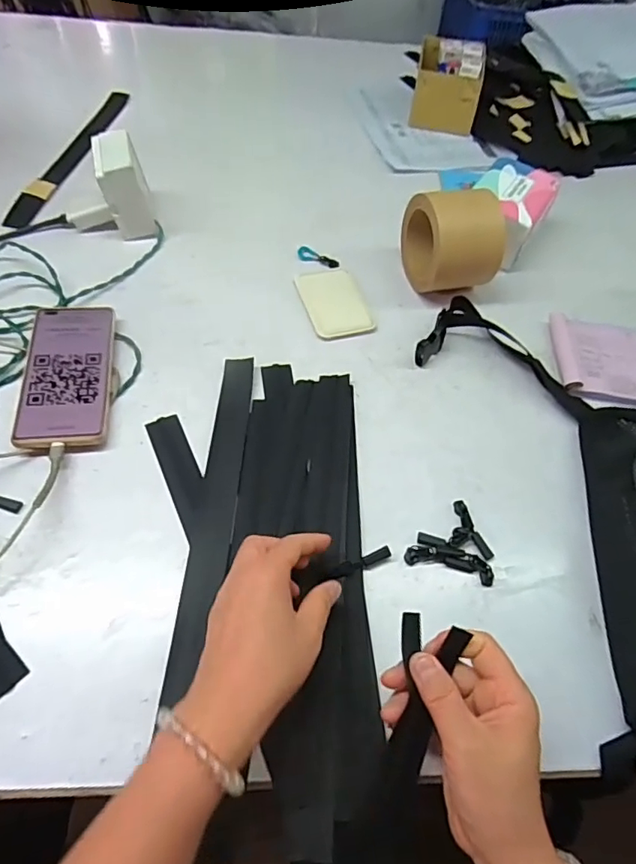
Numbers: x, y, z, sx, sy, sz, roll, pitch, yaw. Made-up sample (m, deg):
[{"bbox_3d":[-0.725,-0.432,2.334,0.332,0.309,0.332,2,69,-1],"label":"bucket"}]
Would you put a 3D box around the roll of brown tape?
[{"bbox_3d":[0.149,-0.215,0.599,0.068,0.116,0.117,-11,57,-12],"label":"roll of brown tape"}]

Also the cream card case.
[{"bbox_3d":[0.018,-0.147,0.603,0.068,0.004,0.100,-12,58,-13],"label":"cream card case"}]

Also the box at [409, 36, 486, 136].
[{"bbox_3d":[0.204,-0.554,0.850,0.103,0.084,0.133,11,56,2],"label":"box"}]

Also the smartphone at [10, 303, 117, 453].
[{"bbox_3d":[-0.238,-0.058,0.511,0.080,0.014,0.168,-3,56,-12],"label":"smartphone"}]

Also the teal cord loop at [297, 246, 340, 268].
[{"bbox_3d":[-0.001,-0.211,0.650,0.053,0.004,0.022,26,58,13],"label":"teal cord loop"}]

